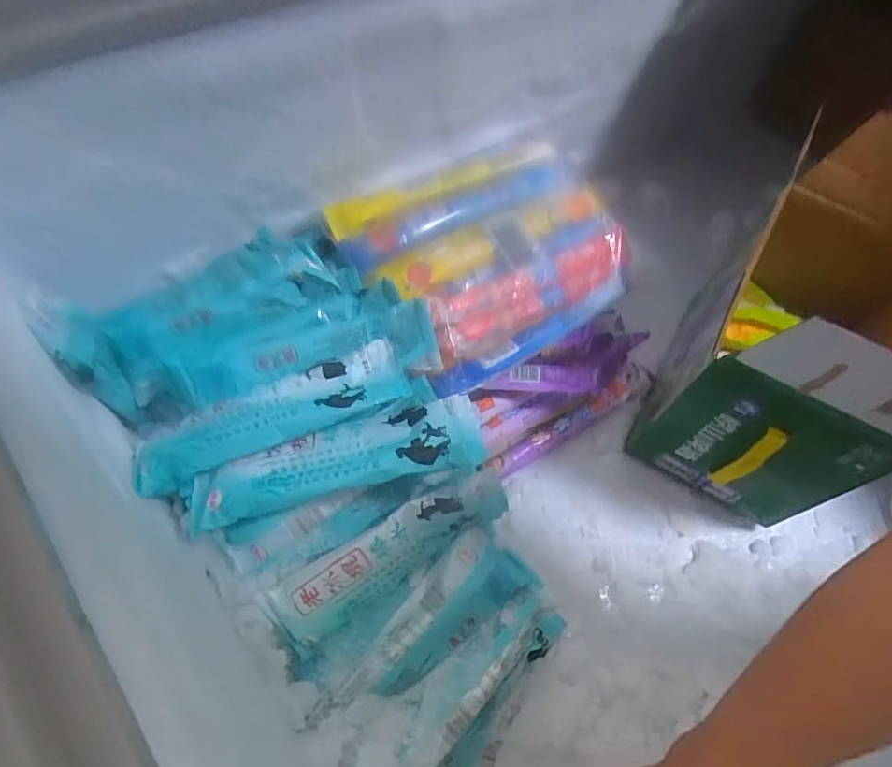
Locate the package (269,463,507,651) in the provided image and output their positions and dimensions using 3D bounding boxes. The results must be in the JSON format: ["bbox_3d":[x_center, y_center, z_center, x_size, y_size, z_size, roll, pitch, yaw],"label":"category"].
[{"bbox_3d":[-0.041,0.122,0.405,0.183,0.059,0.027,-28,32,-10],"label":"package"}]

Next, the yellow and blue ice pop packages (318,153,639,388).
[{"bbox_3d":[0.029,-0.165,0.548,0.276,0.045,0.130,-28,68,-16],"label":"yellow and blue ice pop packages"}]

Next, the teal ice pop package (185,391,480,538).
[{"bbox_3d":[-0.074,0.050,0.367,0.201,0.020,0.062,-16,65,-11],"label":"teal ice pop package"}]

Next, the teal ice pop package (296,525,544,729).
[{"bbox_3d":[-0.021,0.184,0.416,0.194,0.026,0.065,-31,69,-18],"label":"teal ice pop package"}]

